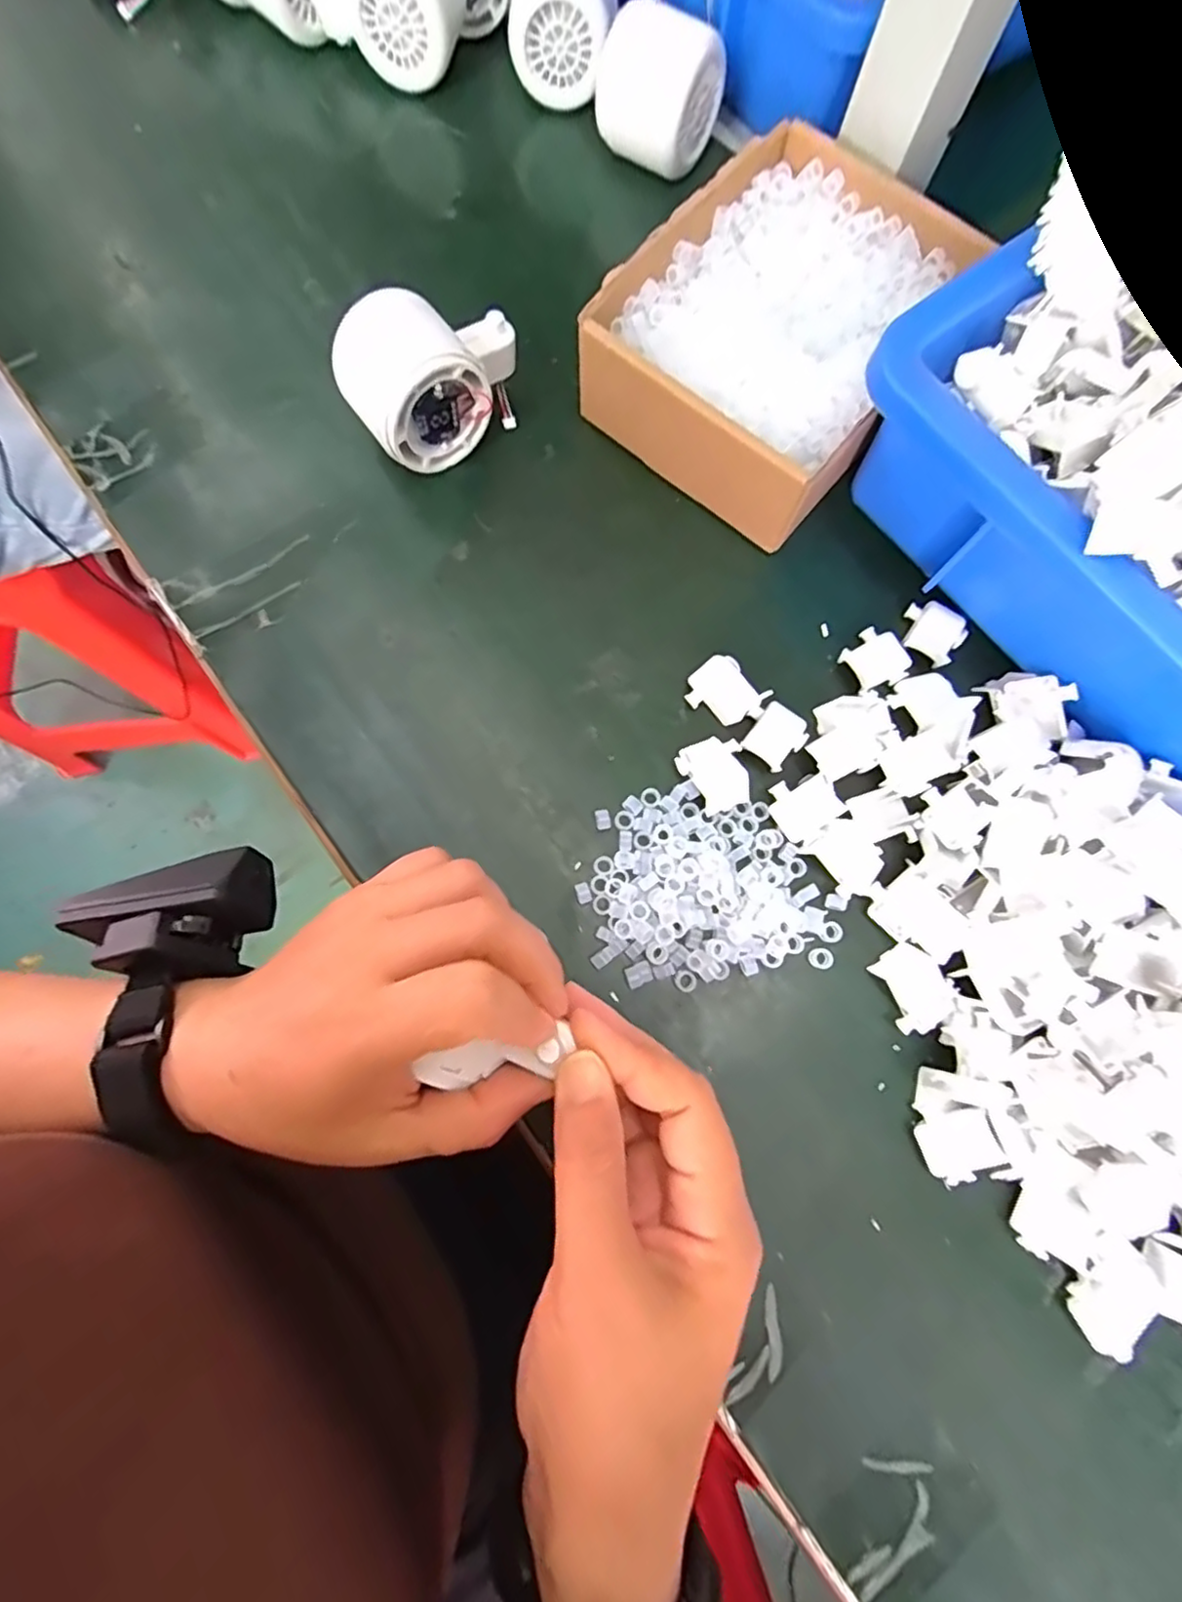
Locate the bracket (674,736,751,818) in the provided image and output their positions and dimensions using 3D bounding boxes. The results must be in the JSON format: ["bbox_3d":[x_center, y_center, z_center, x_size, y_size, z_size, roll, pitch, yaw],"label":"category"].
[{"bbox_3d":[0.057,-0.012,0.289,0.028,0.004,0.034,-25,80,-7],"label":"bracket"}]

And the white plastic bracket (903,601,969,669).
[{"bbox_3d":[0.166,-0.083,0.310,0.030,0.006,0.027,37,79,6],"label":"white plastic bracket"}]

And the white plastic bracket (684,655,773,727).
[{"bbox_3d":[0.062,-0.052,0.297,0.029,0.011,0.032,-39,82,-9],"label":"white plastic bracket"}]

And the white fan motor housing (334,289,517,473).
[{"bbox_3d":[-0.074,-0.203,0.303,0.082,0.056,0.047,-33,81,-8],"label":"white fan motor housing"}]

